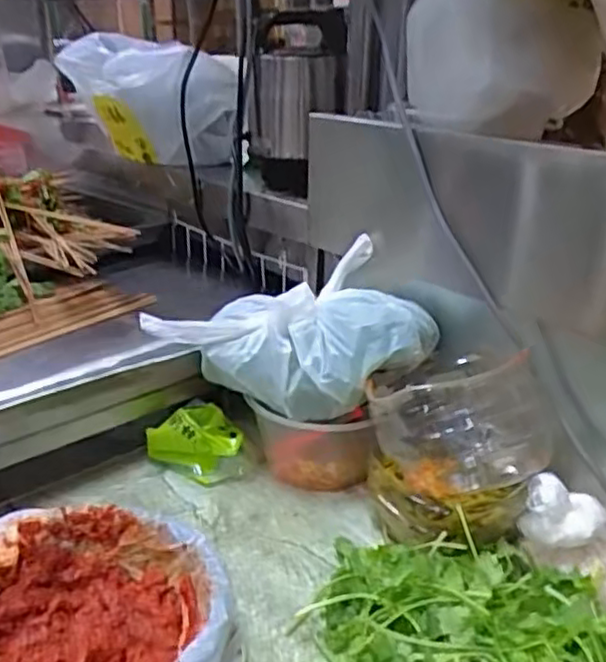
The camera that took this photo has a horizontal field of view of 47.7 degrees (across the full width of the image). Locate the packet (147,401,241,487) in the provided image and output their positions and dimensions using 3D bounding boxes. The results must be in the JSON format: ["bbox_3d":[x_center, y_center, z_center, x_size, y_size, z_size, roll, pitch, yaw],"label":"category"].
[{"bbox_3d":[-0.116,0.115,0.730,0.095,0.062,0.080,-4,24,-13],"label":"packet"}]

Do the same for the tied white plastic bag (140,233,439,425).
[{"bbox_3d":[-0.006,0.002,0.701,0.266,0.131,0.126,6,24,10],"label":"tied white plastic bag"}]

